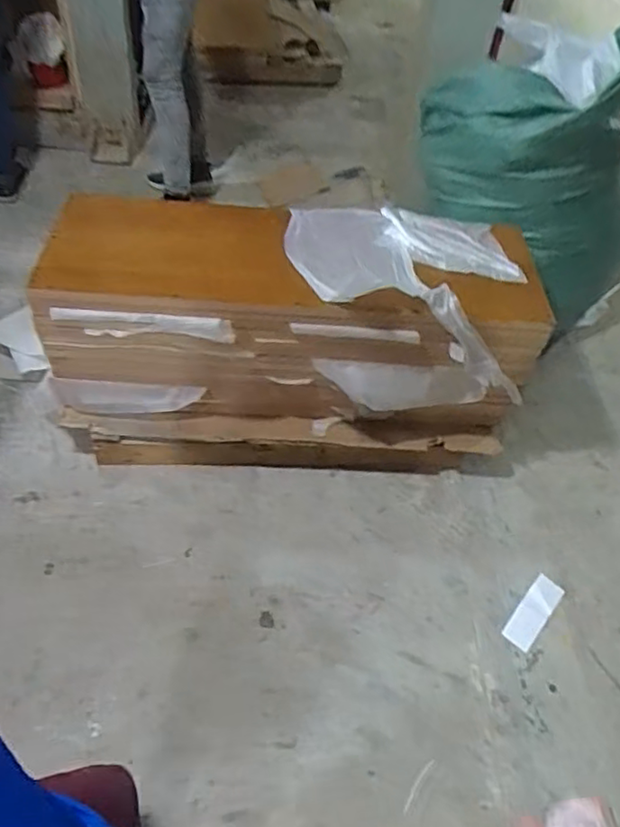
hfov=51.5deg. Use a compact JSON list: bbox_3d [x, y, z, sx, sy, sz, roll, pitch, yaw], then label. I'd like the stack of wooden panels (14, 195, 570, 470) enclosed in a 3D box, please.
[{"bbox_3d":[-0.041,-0.206,1.672,1.137,0.542,0.415,1,49,-7],"label":"stack of wooden panels"}]

